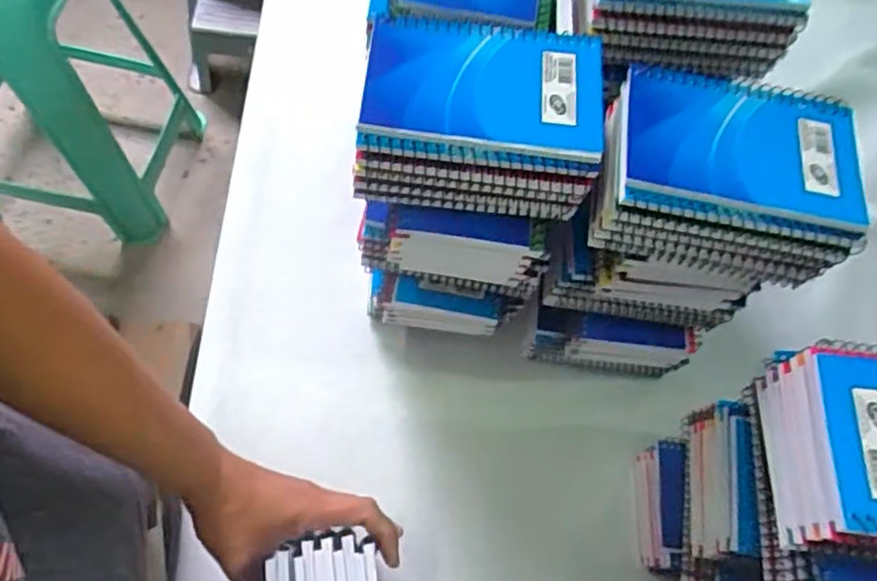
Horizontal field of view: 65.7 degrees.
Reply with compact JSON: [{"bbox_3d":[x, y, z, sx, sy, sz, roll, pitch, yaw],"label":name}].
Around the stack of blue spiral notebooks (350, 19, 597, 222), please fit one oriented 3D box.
[{"bbox_3d":[0.024,-0.102,0.393,0.133,0.058,0.096,7,66,0],"label":"stack of blue spiral notebooks"}]

